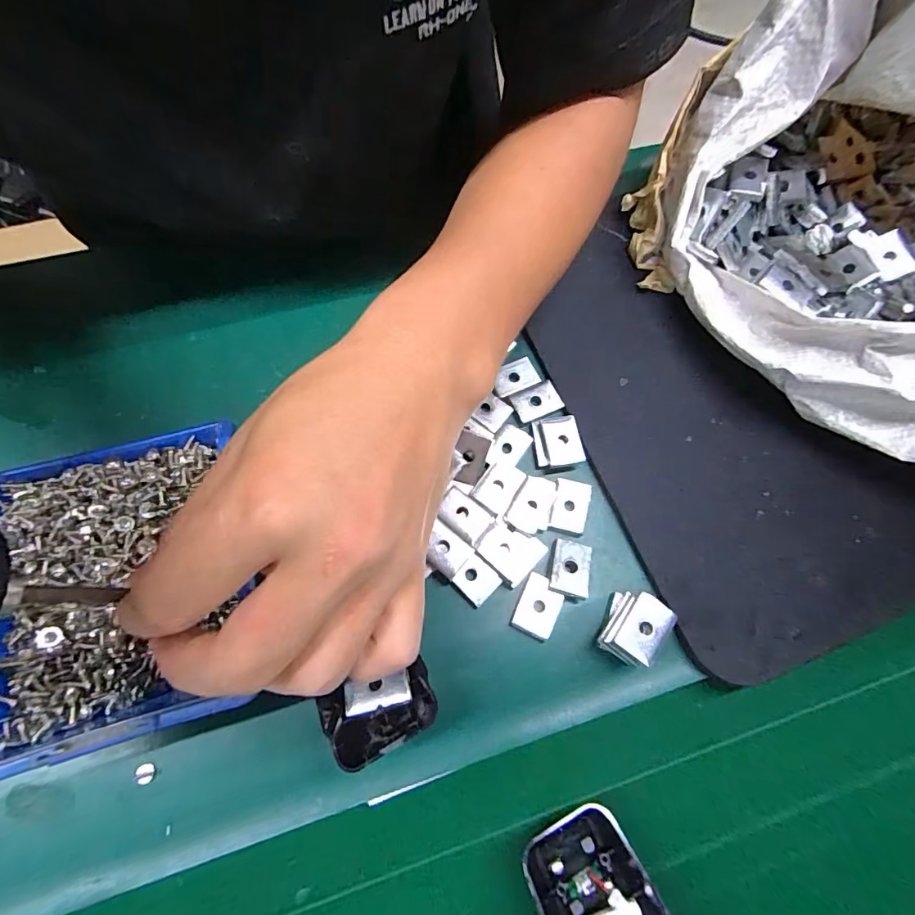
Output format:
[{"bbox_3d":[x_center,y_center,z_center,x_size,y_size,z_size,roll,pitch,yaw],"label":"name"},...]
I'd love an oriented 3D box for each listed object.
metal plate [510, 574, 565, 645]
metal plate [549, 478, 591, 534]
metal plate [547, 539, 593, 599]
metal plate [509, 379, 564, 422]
[{"bbox_3d":[0.040,0.075,0.233,0.020,0.006,0.029,25,71,7],"label":"metal plate"},{"bbox_3d":[0.062,0.025,0.250,0.019,0.004,0.026,14,70,3],"label":"metal plate"},{"bbox_3d":[0.058,0.056,0.237,0.020,0.006,0.026,16,70,3],"label":"metal plate"},{"bbox_3d":[0.046,-0.033,0.272,0.027,0.004,0.019,-22,72,-10],"label":"metal plate"}]

